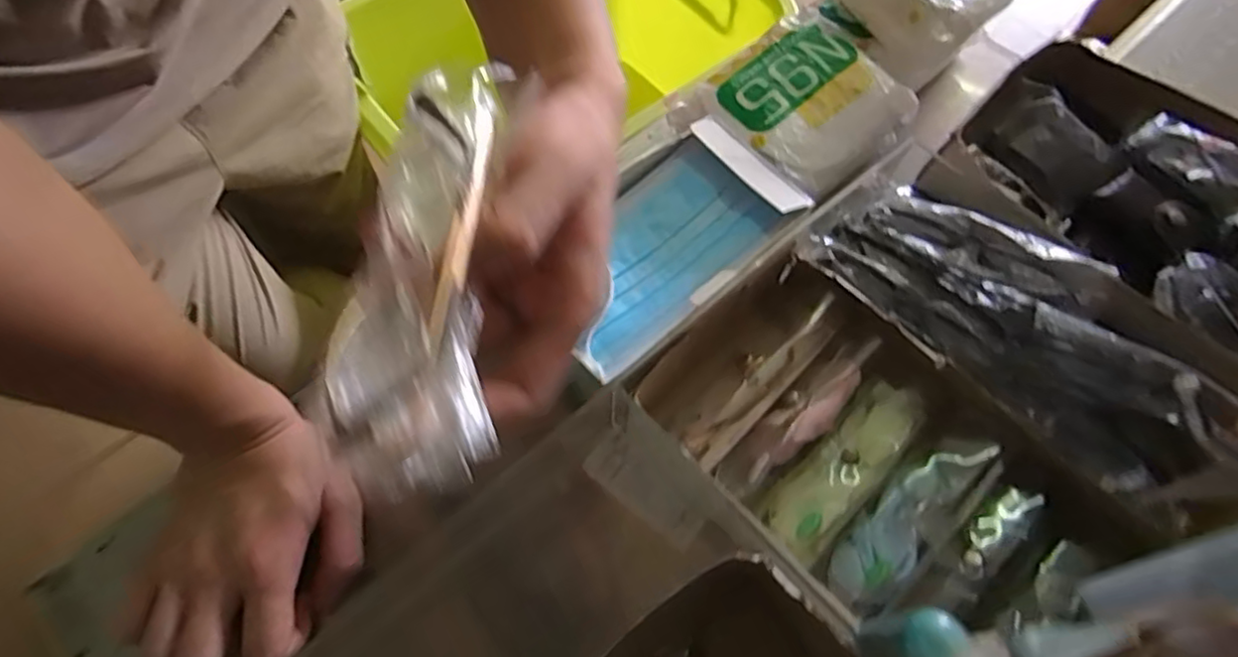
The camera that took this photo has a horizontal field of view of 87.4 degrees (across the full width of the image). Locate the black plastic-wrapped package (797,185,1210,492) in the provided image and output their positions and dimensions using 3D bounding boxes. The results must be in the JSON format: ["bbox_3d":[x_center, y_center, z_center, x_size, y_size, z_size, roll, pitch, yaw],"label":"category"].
[{"bbox_3d":[0.238,-0.007,0.403,0.244,0.054,0.098,41,70,16],"label":"black plastic-wrapped package"}]

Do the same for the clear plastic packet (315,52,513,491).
[{"bbox_3d":[-0.062,-0.024,0.208,0.045,0.013,0.149,0,65,-2],"label":"clear plastic packet"}]

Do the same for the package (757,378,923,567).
[{"bbox_3d":[0.137,0.082,0.392,0.132,0.021,0.037,-42,73,-18],"label":"package"}]

